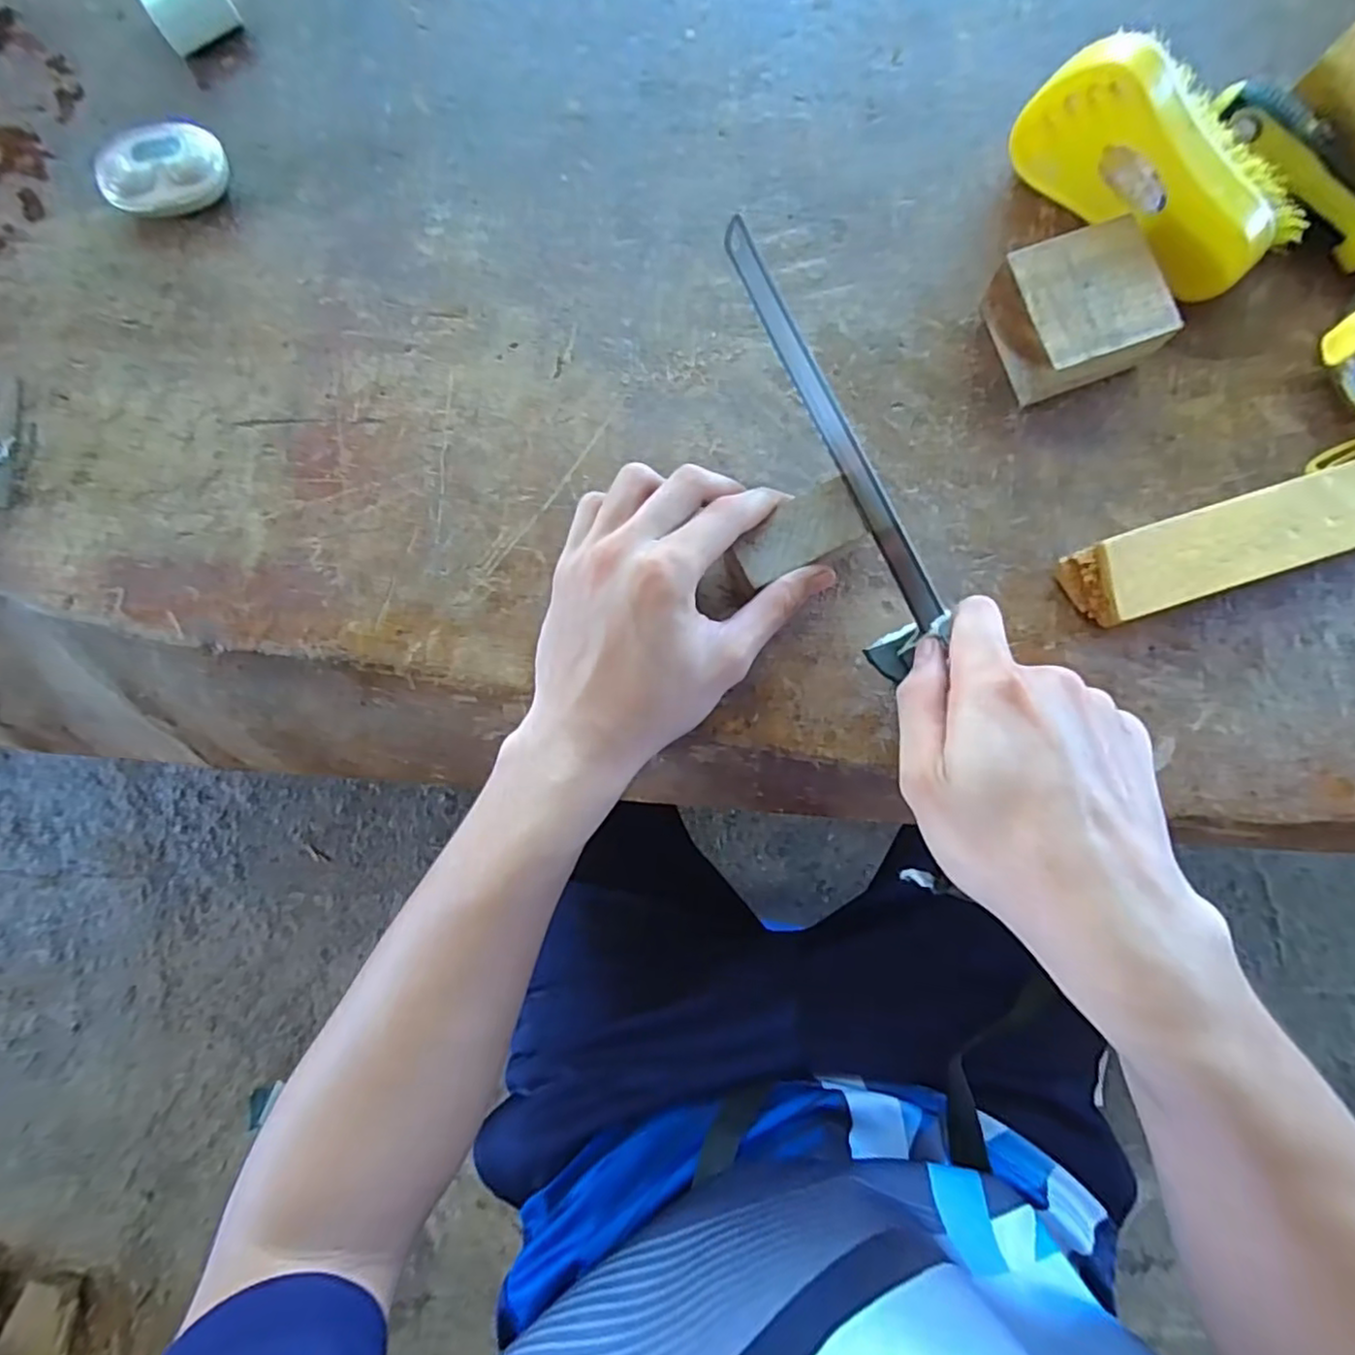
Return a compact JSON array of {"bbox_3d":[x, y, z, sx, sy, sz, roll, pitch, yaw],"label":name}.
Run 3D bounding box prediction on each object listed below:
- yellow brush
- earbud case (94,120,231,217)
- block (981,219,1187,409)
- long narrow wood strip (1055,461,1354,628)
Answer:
[{"bbox_3d":[0.219,-0.231,0.301,0.046,0.055,0.124,-42,84,-2],"label":"yellow brush"},{"bbox_3d":[-0.264,-0.262,0.341,0.059,0.018,0.040,-11,84,1],"label":"earbud case"},{"bbox_3d":[0.185,-0.169,0.309,0.060,0.034,0.061,-18,84,0],"label":"block"},{"bbox_3d":[0.288,-0.072,0.299,0.218,0.026,0.037,-18,84,1],"label":"long narrow wood strip"}]

